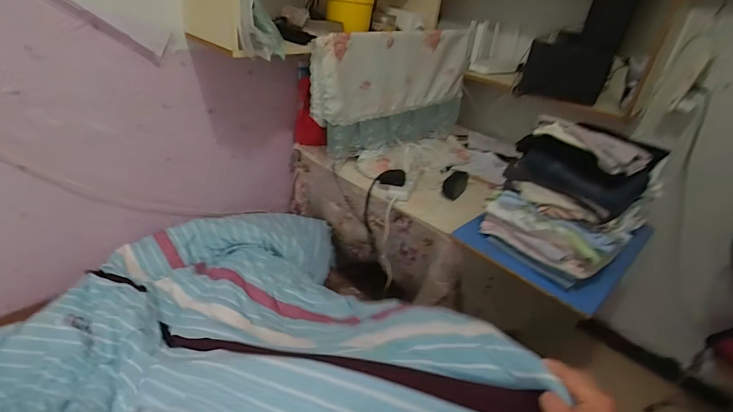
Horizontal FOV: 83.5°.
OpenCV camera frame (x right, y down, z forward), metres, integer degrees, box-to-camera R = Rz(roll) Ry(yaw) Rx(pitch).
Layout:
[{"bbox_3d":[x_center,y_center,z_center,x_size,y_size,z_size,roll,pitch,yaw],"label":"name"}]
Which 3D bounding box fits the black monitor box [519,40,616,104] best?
[{"bbox_3d":[0.707,-0.476,1.456,0.263,0.184,0.059,7,30,-1],"label":"black monitor box"}]

